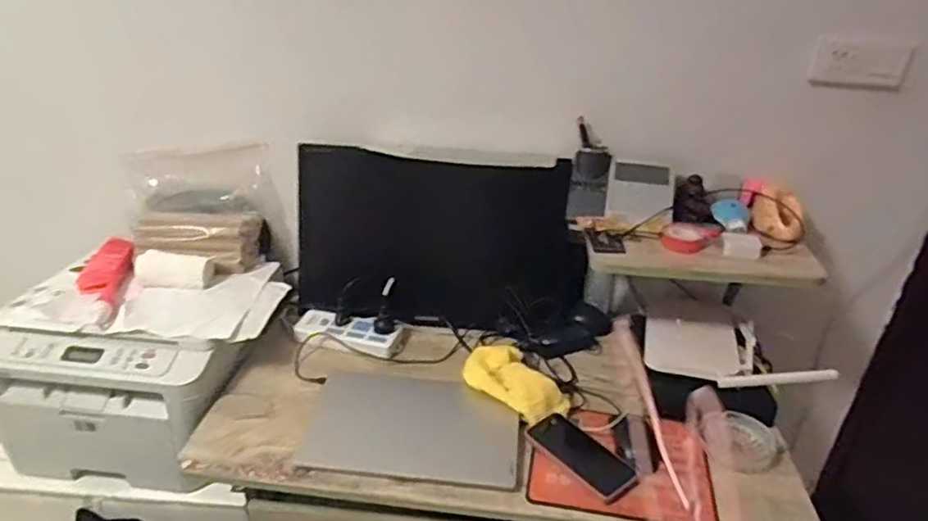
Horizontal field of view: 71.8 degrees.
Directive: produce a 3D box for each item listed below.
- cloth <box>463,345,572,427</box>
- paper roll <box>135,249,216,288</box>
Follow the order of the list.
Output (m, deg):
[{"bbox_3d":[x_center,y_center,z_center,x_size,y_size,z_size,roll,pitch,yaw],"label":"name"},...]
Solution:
[{"bbox_3d":[0.077,0.192,1.033,0.106,0.054,0.183,-23,38,-37],"label":"cloth"},{"bbox_3d":[-0.509,0.021,1.125,0.130,0.049,0.053,7,28,-17],"label":"paper roll"}]

